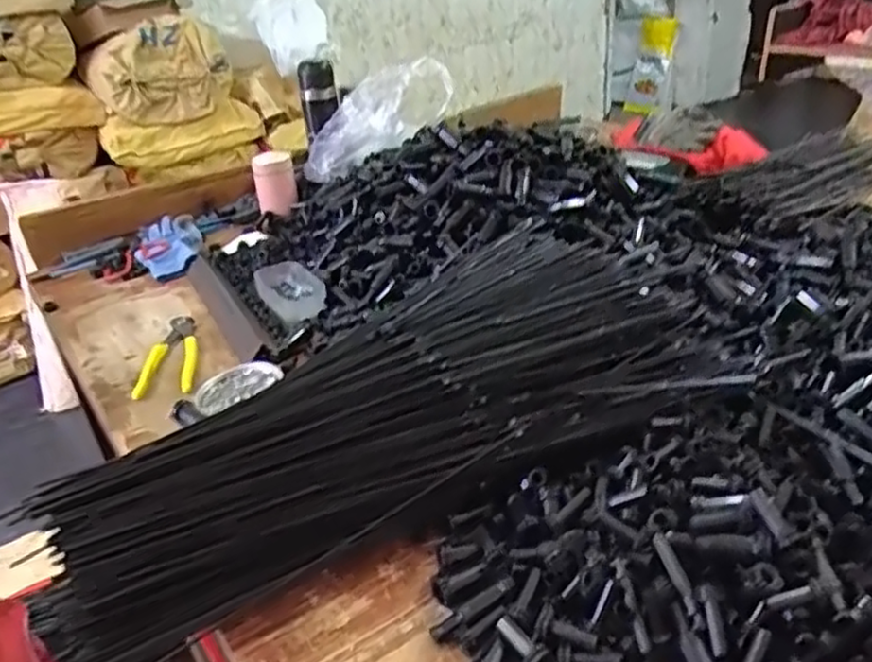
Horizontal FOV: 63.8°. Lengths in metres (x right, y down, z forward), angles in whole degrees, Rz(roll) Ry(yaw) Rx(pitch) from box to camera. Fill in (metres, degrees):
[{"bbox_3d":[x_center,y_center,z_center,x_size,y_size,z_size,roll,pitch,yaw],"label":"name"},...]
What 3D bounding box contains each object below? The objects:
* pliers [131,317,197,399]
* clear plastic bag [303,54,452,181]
[{"bbox_3d":[-0.320,0.028,0.836,0.058,0.019,0.151,-10,30,-8],"label":"pliers"},{"bbox_3d":[-0.105,-0.340,1.147,0.287,0.107,0.103,-36,26,15],"label":"clear plastic bag"}]

